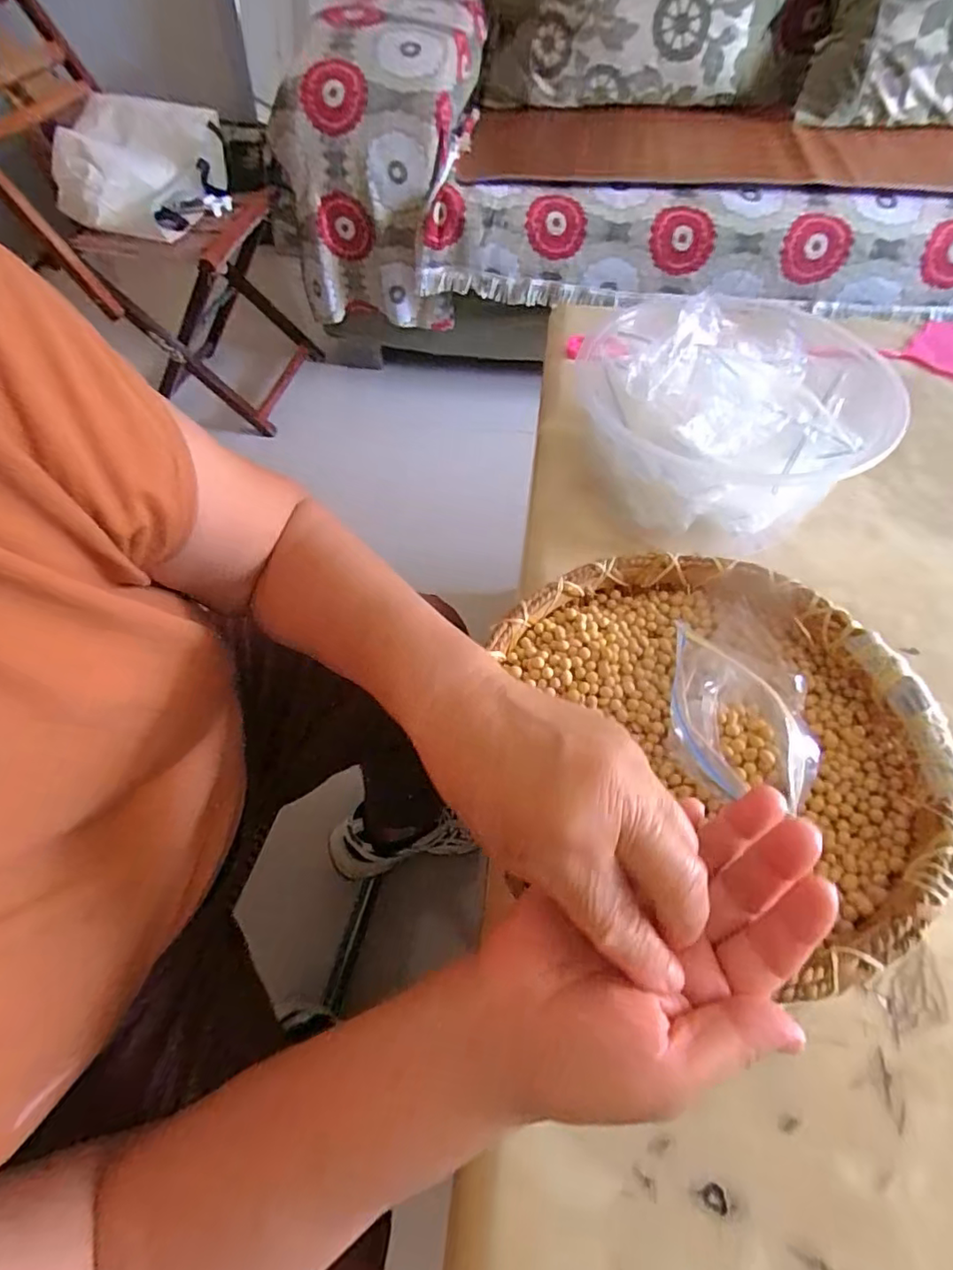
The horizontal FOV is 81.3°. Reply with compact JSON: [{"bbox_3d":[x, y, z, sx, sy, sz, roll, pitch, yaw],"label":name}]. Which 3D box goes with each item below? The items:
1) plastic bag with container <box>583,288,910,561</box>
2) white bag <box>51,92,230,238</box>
[{"bbox_3d":[0.198,-0.166,0.442,0.213,0.117,0.168,-15,57,-8],"label":"plastic bag with container"},{"bbox_3d":[-0.616,-0.869,1.031,0.252,0.162,0.220,-5,56,-2],"label":"white bag"}]

